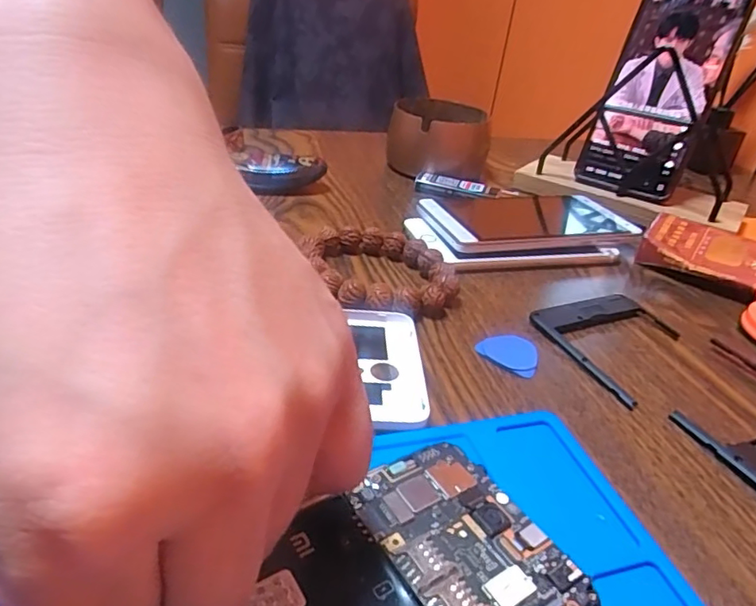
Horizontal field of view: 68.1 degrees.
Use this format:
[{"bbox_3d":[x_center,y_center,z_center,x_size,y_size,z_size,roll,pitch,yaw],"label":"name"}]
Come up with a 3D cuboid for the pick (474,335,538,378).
[{"bbox_3d":[0.065,0.024,0.269,0.024,0.004,0.029,-23,43,-38],"label":"pick"}]

